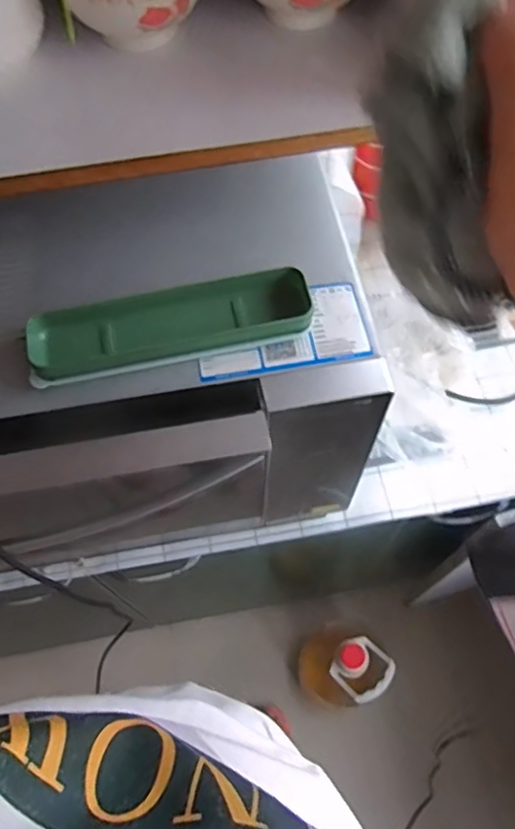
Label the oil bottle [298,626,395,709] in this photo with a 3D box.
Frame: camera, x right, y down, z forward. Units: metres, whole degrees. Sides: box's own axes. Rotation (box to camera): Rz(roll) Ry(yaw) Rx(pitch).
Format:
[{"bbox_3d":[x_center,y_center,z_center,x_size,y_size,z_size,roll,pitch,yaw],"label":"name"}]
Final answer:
[{"bbox_3d":[0.147,0.477,1.134,0.142,0.327,0.120,38,71,18],"label":"oil bottle"}]

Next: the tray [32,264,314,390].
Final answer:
[{"bbox_3d":[-0.062,-0.066,0.433,0.195,0.026,0.056,-12,64,-5],"label":"tray"}]

